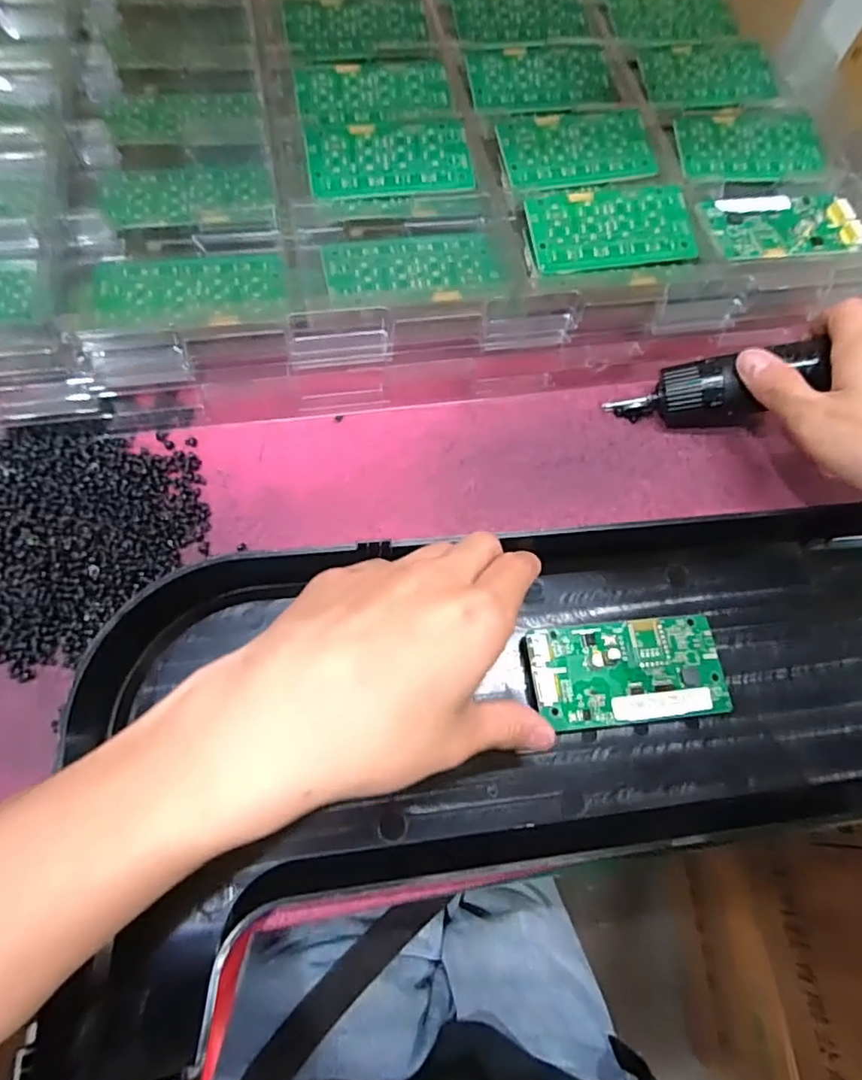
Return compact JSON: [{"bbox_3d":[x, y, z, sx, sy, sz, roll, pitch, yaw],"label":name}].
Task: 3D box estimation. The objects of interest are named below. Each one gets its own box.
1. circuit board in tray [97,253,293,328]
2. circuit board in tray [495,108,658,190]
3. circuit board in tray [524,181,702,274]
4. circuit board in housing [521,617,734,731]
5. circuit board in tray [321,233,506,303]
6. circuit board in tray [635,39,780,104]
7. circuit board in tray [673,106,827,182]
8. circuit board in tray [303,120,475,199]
[{"bbox_3d":[-0.123,-0.128,0.309,0.092,0.011,0.046,-7,70,-10],"label":"circuit board in tray"},{"bbox_3d":[0.089,-0.240,0.371,0.093,0.009,0.048,-10,71,-10],"label":"circuit board in tray"},{"bbox_3d":[0.102,-0.177,0.343,0.095,0.004,0.047,-10,82,-6],"label":"circuit board in tray"},{"bbox_3d":[0.095,0.063,0.291,0.094,0.009,0.047,-2,74,-11],"label":"circuit board in housing"},{"bbox_3d":[-0.009,-0.152,0.329,0.094,0.005,0.049,-1,69,-7],"label":"circuit board in tray"},{"bbox_3d":[0.190,-0.322,0.415,0.095,0.010,0.043,-8,70,-10],"label":"circuit board in tray"},{"bbox_3d":[0.205,-0.254,0.389,0.096,0.007,0.056,-11,71,-11],"label":"circuit board in tray"},{"bbox_3d":[-0.024,-0.224,0.355,0.094,0.009,0.048,-9,70,-10],"label":"circuit board in tray"}]

